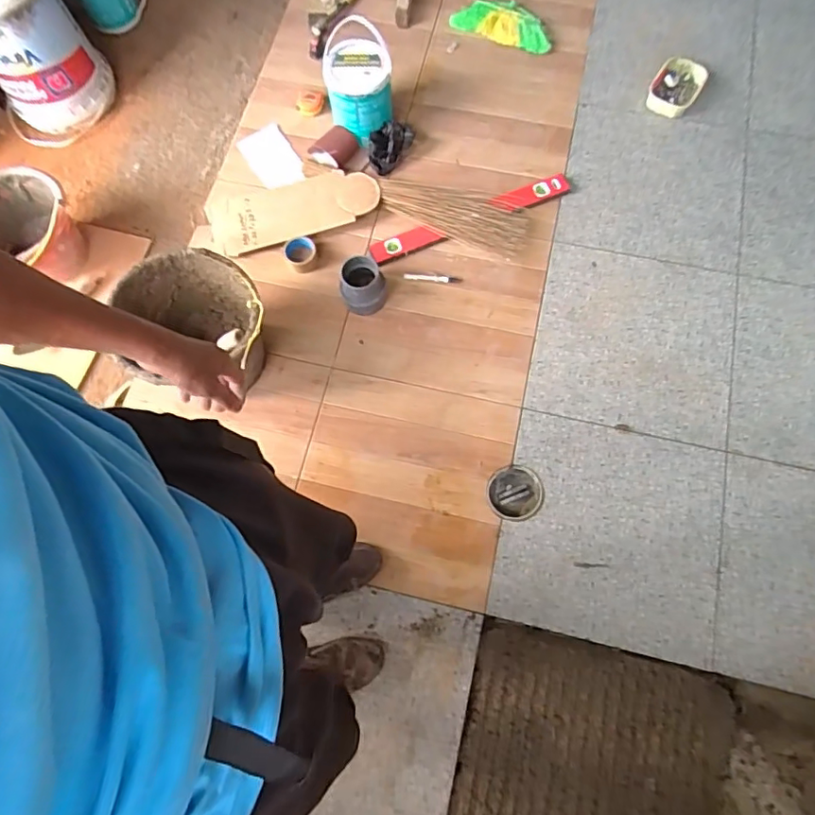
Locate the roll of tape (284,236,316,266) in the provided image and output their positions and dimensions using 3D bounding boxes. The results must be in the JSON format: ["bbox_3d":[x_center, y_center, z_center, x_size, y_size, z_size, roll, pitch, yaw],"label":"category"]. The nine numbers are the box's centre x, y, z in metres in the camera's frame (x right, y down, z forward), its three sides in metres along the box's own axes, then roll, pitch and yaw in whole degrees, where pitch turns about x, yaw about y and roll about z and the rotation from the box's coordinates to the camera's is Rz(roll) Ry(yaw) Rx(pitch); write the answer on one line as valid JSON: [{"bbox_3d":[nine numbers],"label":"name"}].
[{"bbox_3d":[-0.288,-0.417,1.431,0.085,0.038,0.072,-15,72,-5],"label":"roll of tape"}]

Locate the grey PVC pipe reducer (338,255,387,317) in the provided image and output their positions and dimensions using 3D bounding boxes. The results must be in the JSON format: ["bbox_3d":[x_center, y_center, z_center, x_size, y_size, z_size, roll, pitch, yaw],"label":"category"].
[{"bbox_3d":[-0.112,-0.306,1.355,0.111,0.101,0.112,0,71,0],"label":"grey PVC pipe reducer"}]

